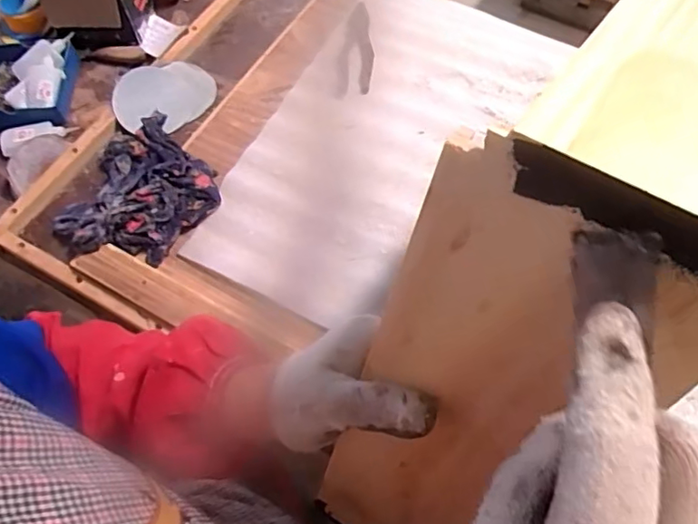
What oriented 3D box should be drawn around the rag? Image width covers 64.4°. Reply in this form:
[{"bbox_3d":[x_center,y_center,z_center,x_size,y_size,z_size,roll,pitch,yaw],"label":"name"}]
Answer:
[{"bbox_3d":[-0.286,-0.098,0.752,0.199,0.044,0.222,35,69,18],"label":"rag"}]

